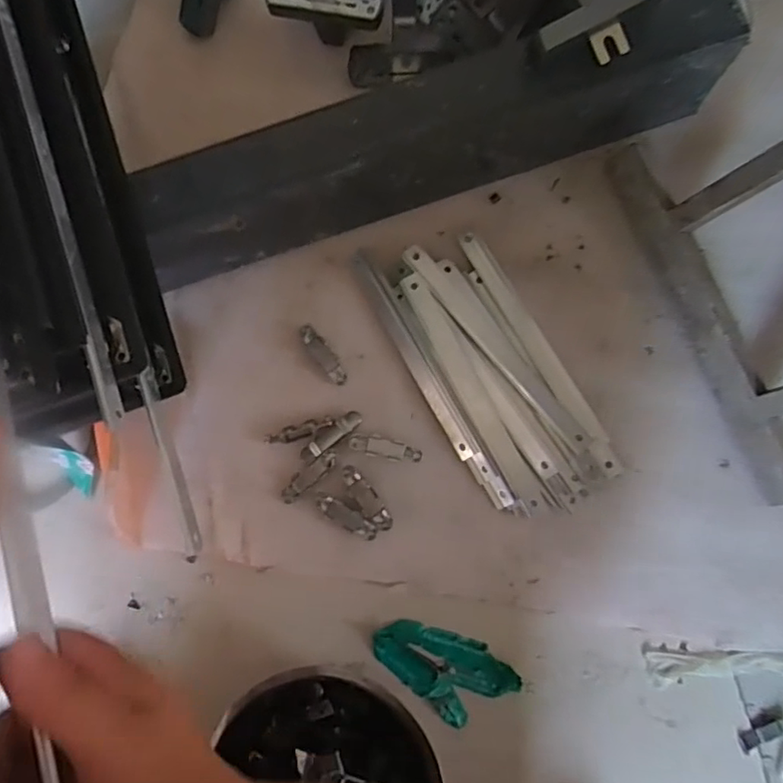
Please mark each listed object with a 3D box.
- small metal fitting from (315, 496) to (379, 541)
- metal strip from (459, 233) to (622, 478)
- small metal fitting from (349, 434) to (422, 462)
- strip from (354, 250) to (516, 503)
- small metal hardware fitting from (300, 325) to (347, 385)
[{"bbox_3d":[-0.037,0.104,0.490,0.056,0.004,0.017,29,89,17],"label":"small metal fitting"},{"bbox_3d":[0.121,-0.035,0.494,0.018,0.012,0.232,-28,78,-2],"label":"metal strip"},{"bbox_3d":[-0.005,0.046,0.482,0.059,0.006,0.017,12,89,11],"label":"small metal fitting"},{"bbox_3d":[0.031,-0.012,0.500,0.022,0.006,0.244,-31,81,14],"label":"strip"},{"bbox_3d":[-0.059,-0.031,0.508,0.018,0.006,0.059,-38,84,-2],"label":"small metal hardware fitting"}]

